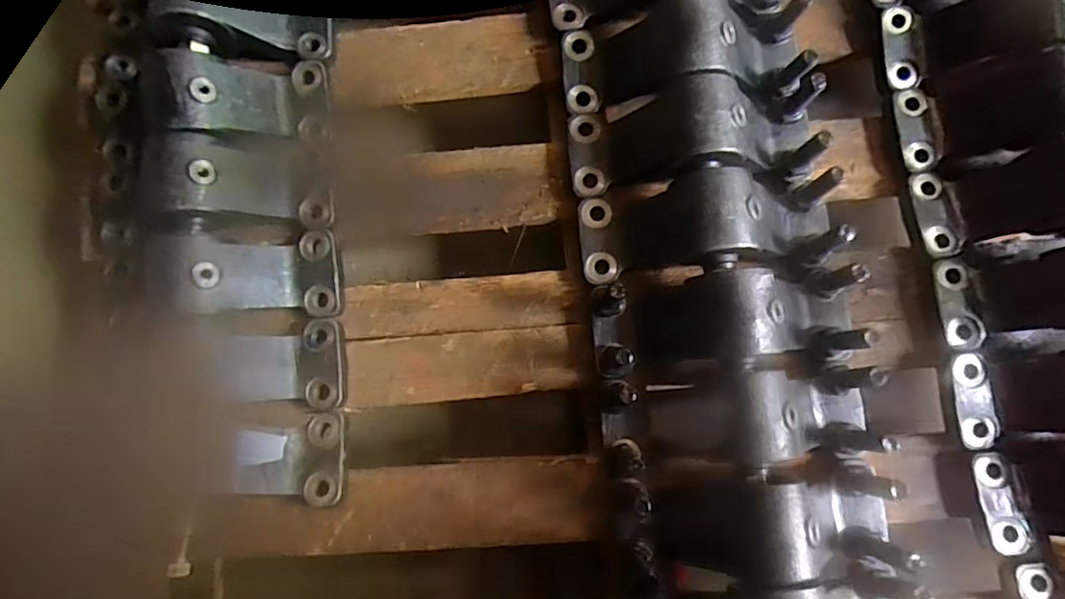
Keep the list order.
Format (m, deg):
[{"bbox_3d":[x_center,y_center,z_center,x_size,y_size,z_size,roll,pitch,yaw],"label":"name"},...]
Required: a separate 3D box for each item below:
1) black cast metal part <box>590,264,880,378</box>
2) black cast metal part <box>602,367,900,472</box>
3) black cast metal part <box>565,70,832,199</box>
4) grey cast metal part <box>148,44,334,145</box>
[{"bbox_3d":[0.162,0.015,0.484,0.217,0.089,0.085,-7,80,14],"label":"black cast metal part"},{"bbox_3d":[0.173,0.098,0.460,0.221,0.076,0.077,-4,81,2],"label":"black cast metal part"},{"bbox_3d":[0.146,-0.149,0.504,0.220,0.089,0.084,-7,81,1],"label":"black cast metal part"},{"bbox_3d":[-0.261,-0.186,0.515,0.141,0.035,0.069,-8,78,-39],"label":"grey cast metal part"}]

